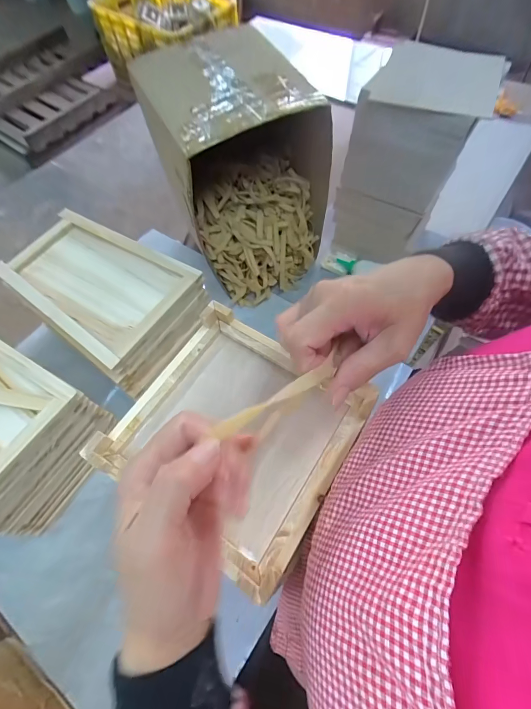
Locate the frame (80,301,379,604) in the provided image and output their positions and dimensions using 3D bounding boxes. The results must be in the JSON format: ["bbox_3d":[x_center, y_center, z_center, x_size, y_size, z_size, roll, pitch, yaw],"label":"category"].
[{"bbox_3d":[-0.030,0.070,0.327,0.202,0.041,0.194,29,68,17],"label":"frame"}]

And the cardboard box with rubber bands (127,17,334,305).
[{"bbox_3d":[-0.043,-0.354,0.704,0.286,0.393,0.278,-28,65,-11],"label":"cardboard box with rubber bands"}]

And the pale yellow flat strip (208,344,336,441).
[{"bbox_3d":[0.014,0.023,0.214,0.098,0.010,0.015,-28,64,-27],"label":"pale yellow flat strip"}]

